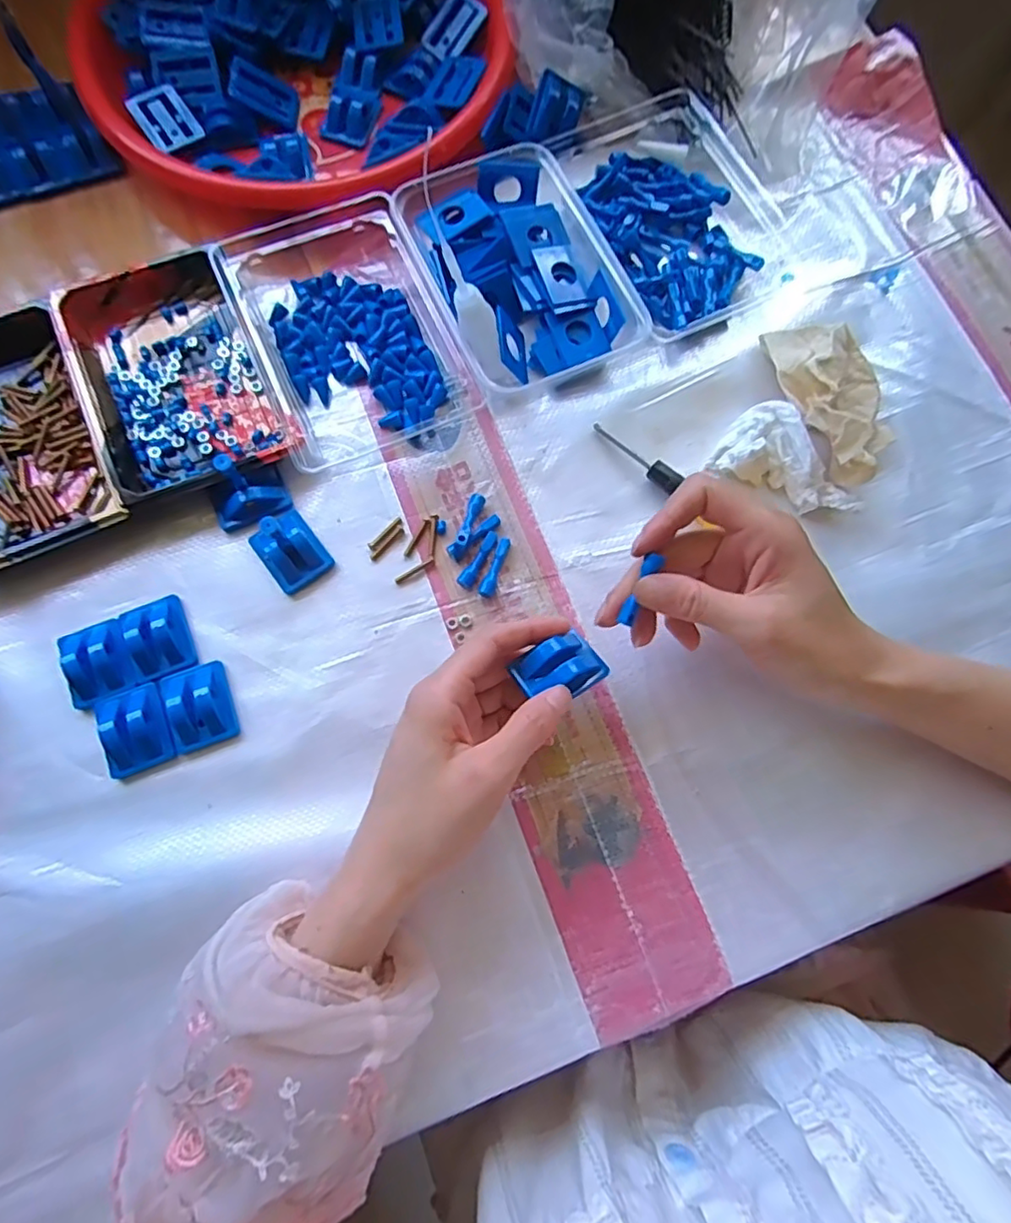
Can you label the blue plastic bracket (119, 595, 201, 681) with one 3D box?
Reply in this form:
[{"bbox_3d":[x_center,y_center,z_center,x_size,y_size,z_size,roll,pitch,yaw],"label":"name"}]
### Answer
[{"bbox_3d":[-0.197,0.013,0.345,0.033,0.016,0.045,-23,77,-7],"label":"blue plastic bracket"}]

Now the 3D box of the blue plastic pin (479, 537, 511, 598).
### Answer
[{"bbox_3d":[-0.006,-0.026,0.365,0.009,0.007,0.037,20,76,4],"label":"blue plastic pin"}]

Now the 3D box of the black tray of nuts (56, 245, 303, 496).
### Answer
[{"bbox_3d":[-0.207,-0.148,0.377,0.099,0.030,0.159,-23,77,-7],"label":"black tray of nuts"}]

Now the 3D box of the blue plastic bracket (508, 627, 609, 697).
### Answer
[{"bbox_3d":[0.028,0.030,0.314,0.044,0.018,0.031,-30,78,-9],"label":"blue plastic bracket"}]

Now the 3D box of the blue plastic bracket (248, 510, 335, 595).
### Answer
[{"bbox_3d":[-0.127,-0.037,0.360,0.033,0.028,0.045,-37,79,-10],"label":"blue plastic bracket"}]

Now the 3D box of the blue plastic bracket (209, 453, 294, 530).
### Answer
[{"bbox_3d":[-0.156,-0.075,0.363,0.043,0.023,0.041,-22,77,-7],"label":"blue plastic bracket"}]

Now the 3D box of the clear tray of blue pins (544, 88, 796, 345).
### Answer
[{"bbox_3d":[0.118,-0.283,0.418,0.118,0.032,0.188,-26,78,-8],"label":"clear tray of blue pins"}]

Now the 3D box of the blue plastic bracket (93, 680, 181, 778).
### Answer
[{"bbox_3d":[-0.202,0.064,0.334,0.038,0.011,0.045,-20,77,-6],"label":"blue plastic bracket"}]

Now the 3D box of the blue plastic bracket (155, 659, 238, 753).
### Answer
[{"bbox_3d":[-0.170,0.052,0.338,0.034,0.015,0.046,-22,77,-7],"label":"blue plastic bracket"}]

